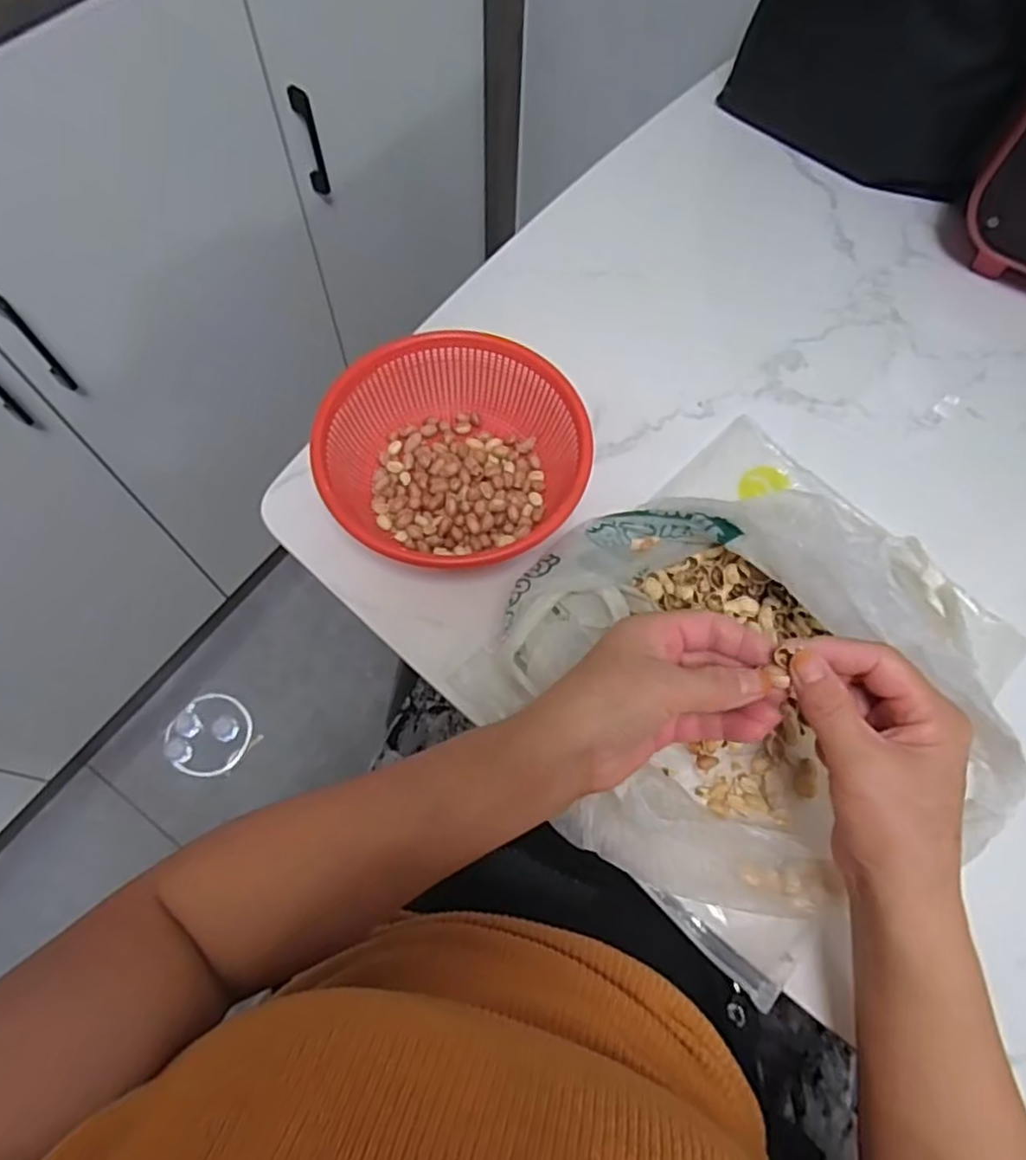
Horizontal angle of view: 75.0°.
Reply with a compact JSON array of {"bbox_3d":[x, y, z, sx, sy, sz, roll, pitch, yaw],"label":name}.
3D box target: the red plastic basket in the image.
[{"bbox_3d":[-0.039,-0.089,0.462,0.172,0.067,0.158,1,66,-1],"label":"red plastic basket"}]

